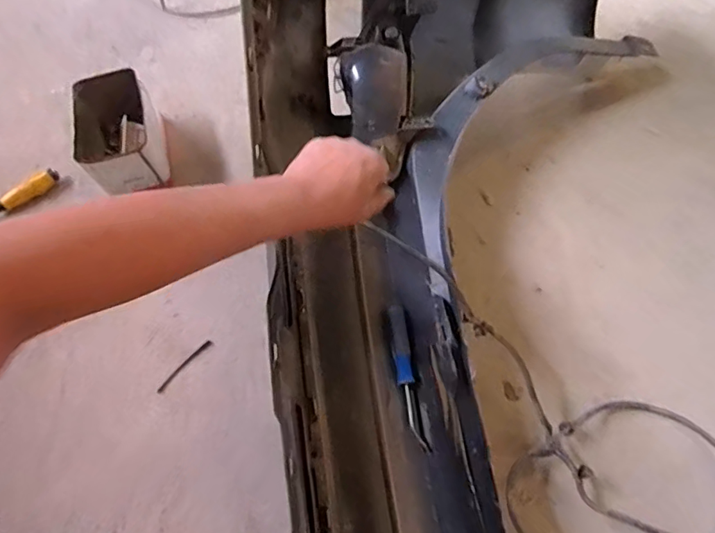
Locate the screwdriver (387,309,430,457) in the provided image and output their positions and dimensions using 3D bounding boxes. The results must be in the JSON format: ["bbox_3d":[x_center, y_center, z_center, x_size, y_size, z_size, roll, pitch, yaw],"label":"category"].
[{"bbox_3d":[0.061,0.139,0.626,0.026,0.033,0.176,-7,65,0],"label":"screwdriver"}]

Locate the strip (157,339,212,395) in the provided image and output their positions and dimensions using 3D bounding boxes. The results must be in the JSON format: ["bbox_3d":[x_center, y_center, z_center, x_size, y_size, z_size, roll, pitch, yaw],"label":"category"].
[{"bbox_3d":[-0.240,0.137,0.681,0.010,0.004,0.093,40,73,18],"label":"strip"}]

